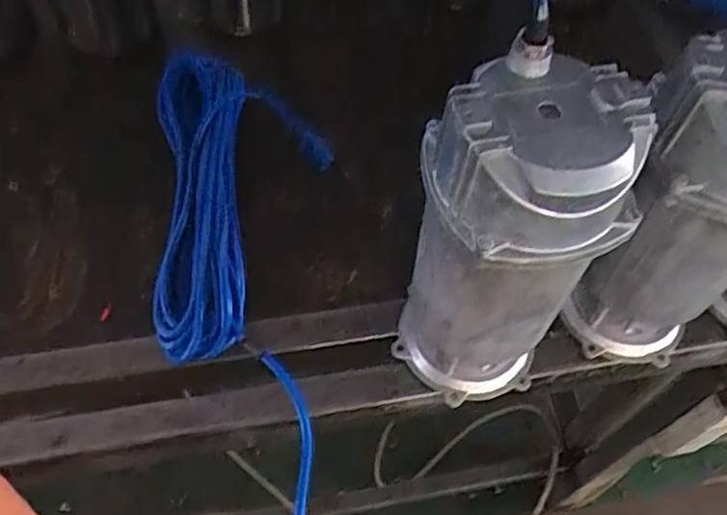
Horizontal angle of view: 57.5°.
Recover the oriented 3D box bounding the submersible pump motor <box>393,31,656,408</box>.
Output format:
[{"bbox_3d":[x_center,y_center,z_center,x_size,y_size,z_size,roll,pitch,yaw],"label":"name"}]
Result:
[{"bbox_3d":[0.104,-0.005,0.516,0.125,0.297,0.125,-16,60,-14],"label":"submersible pump motor"}]

